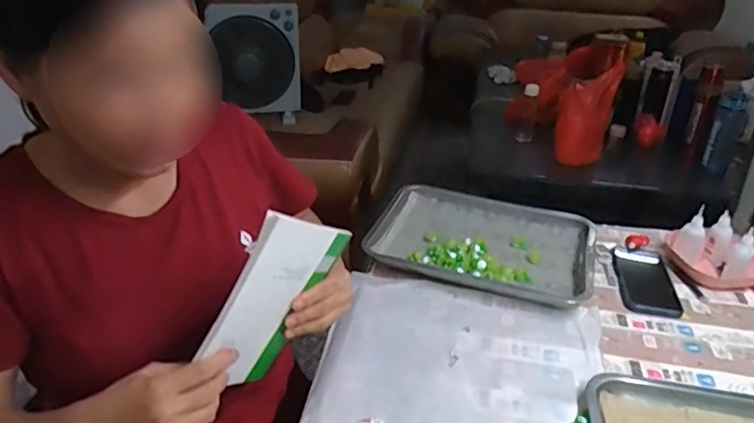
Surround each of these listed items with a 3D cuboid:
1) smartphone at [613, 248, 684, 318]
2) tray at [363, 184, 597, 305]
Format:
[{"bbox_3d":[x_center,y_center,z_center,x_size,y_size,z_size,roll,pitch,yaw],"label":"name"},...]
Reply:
[{"bbox_3d":[0.416,0.108,0.898,0.076,0.009,0.160,7,30,12],"label":"smartphone"},{"bbox_3d":[0.179,0.048,0.971,0.349,0.043,0.263,10,31,17],"label":"tray"}]

